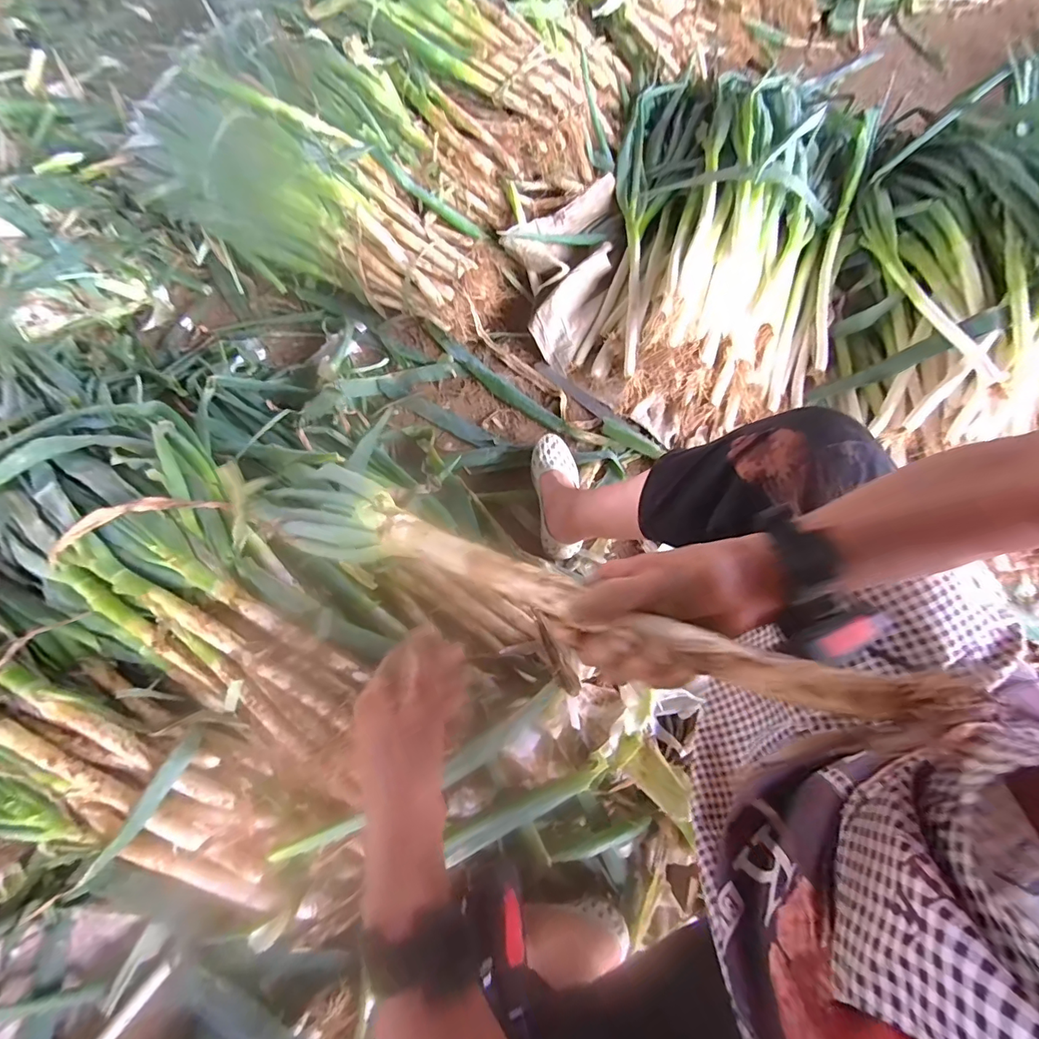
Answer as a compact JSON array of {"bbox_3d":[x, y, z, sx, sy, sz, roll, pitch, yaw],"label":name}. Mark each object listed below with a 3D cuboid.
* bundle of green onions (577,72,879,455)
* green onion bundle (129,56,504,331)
[{"bbox_3d":[0.446,-0.675,1.028,0.526,0.150,1.041,16,69,9],"label":"bundle of green onions"},{"bbox_3d":[-0.465,-0.720,1.052,0.919,0.244,0.321,26,71,13],"label":"green onion bundle"}]

